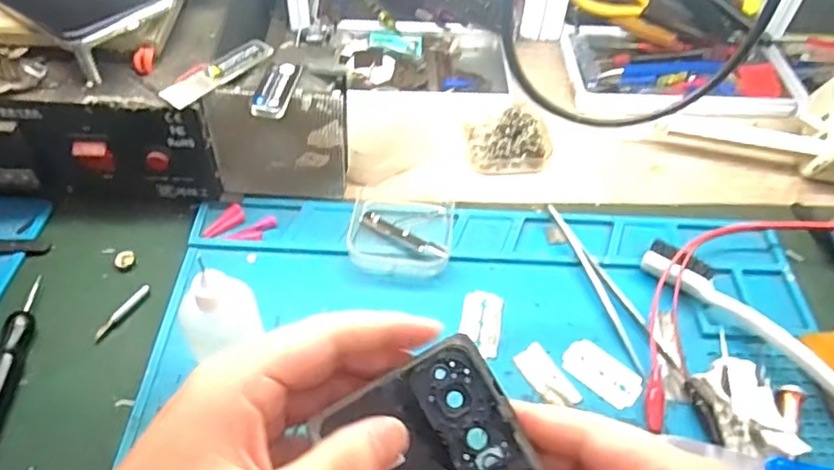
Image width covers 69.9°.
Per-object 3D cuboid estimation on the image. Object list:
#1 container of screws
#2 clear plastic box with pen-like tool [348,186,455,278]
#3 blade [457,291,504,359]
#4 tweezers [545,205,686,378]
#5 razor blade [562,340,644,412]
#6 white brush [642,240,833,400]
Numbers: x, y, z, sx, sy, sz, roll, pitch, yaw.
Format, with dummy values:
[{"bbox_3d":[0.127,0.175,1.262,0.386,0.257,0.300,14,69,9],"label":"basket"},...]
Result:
[{"bbox_3d":[0.069,-0.071,0.445,0.057,0.020,0.052,-1,52,-4],"label":"container of screws"},{"bbox_3d":[-0.010,-0.002,0.376,0.063,0.017,0.061,7,52,2],"label":"clear plastic box with pen-like tool"},{"bbox_3d":[0.037,0.050,0.347,0.023,0.004,0.042,10,52,4],"label":"blade"},{"bbox_3d":[0.115,0.031,0.360,0.024,0.008,0.123,-15,54,-15],"label":"tweezers"},{"bbox_3d":[0.102,0.076,0.330,0.042,0.004,0.025,38,59,23],"label":"razor blade"},{"bbox_3d":[0.202,0.060,0.333,0.031,0.019,0.169,-33,61,-26],"label":"white brush"}]

